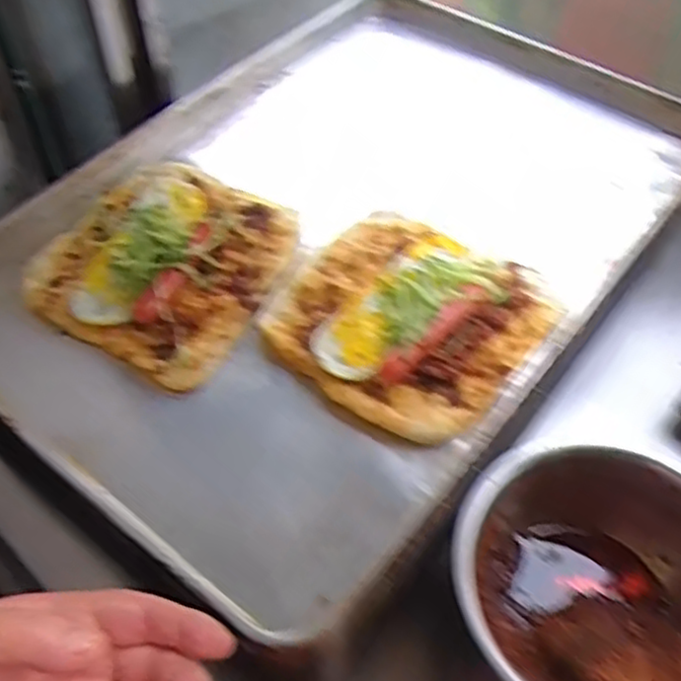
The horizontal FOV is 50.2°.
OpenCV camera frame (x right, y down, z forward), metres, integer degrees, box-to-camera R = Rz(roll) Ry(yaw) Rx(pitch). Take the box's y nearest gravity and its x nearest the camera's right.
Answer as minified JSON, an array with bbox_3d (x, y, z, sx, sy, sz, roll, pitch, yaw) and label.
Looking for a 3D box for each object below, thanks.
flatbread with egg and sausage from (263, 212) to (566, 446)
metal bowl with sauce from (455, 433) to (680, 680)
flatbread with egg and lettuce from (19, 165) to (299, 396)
[{"bbox_3d":[0.050,-0.021,0.534,0.176,0.028,0.173,32,57,21],"label":"flatbread with egg and sausage"},{"bbox_3d":[0.169,0.175,0.487,0.188,0.104,0.161,18,53,11],"label":"metal bowl with sauce"},{"bbox_3d":[-0.136,-0.068,0.570,0.181,0.029,0.192,25,55,17],"label":"flatbread with egg and lettuce"}]

